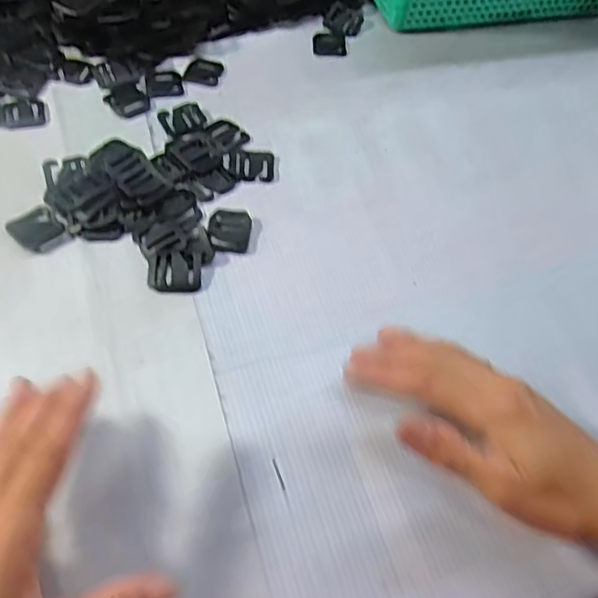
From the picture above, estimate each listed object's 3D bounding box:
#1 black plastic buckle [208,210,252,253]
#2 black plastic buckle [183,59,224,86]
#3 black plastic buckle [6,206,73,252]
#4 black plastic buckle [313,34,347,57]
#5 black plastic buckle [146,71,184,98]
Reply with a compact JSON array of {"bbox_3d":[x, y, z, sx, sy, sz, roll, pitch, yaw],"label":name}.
[{"bbox_3d":[-0.049,-0.049,0.416,0.029,0.004,0.034,5,56,-2],"label":"black plastic buckle"},{"bbox_3d":[-0.083,-0.201,0.518,0.030,0.004,0.030,13,56,3],"label":"black plastic buckle"},{"bbox_3d":[-0.178,-0.047,0.404,0.030,0.006,0.033,-37,66,-25],"label":"black plastic buckle"},{"bbox_3d":[0.029,-0.238,0.552,0.030,0.004,0.032,1,56,-4],"label":"black plastic buckle"},{"bbox_3d":[-0.114,-0.184,0.501,0.029,0.004,0.035,-7,57,-10],"label":"black plastic buckle"}]

